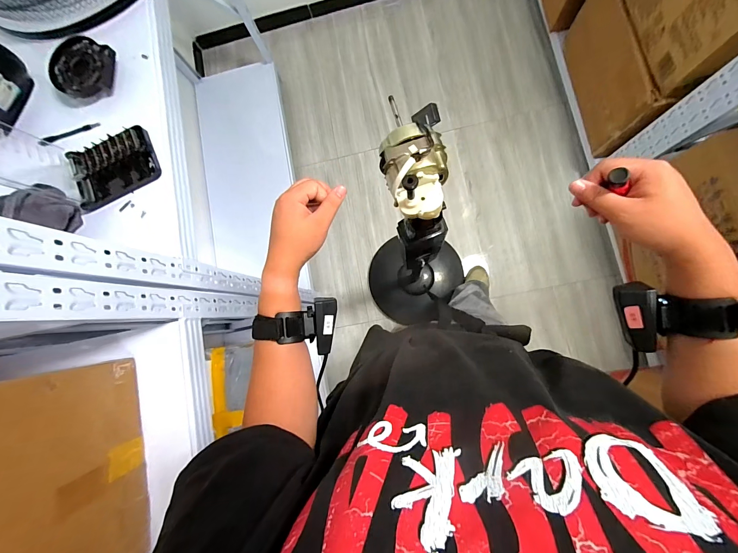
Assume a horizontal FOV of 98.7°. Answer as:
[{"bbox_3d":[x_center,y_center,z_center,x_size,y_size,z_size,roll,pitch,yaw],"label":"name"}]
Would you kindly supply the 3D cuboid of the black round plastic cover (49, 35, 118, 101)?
[{"bbox_3d":[-0.568,-0.411,0.636,0.133,0.036,0.116,18,86,9],"label":"black round plastic cover"}]

